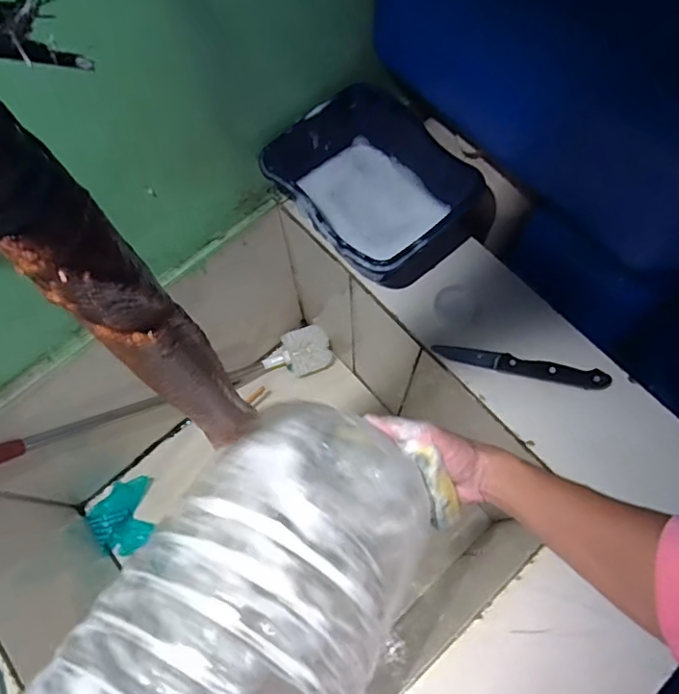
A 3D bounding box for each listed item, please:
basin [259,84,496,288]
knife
[{"bbox_3d":[0.041,-0.176,0.596,0.183,0.082,0.198,-39,73,-12],"label":"basin"},{"bbox_3d":[0.187,0.019,0.558,0.175,0.015,0.023,10,70,5],"label":"knife"}]

